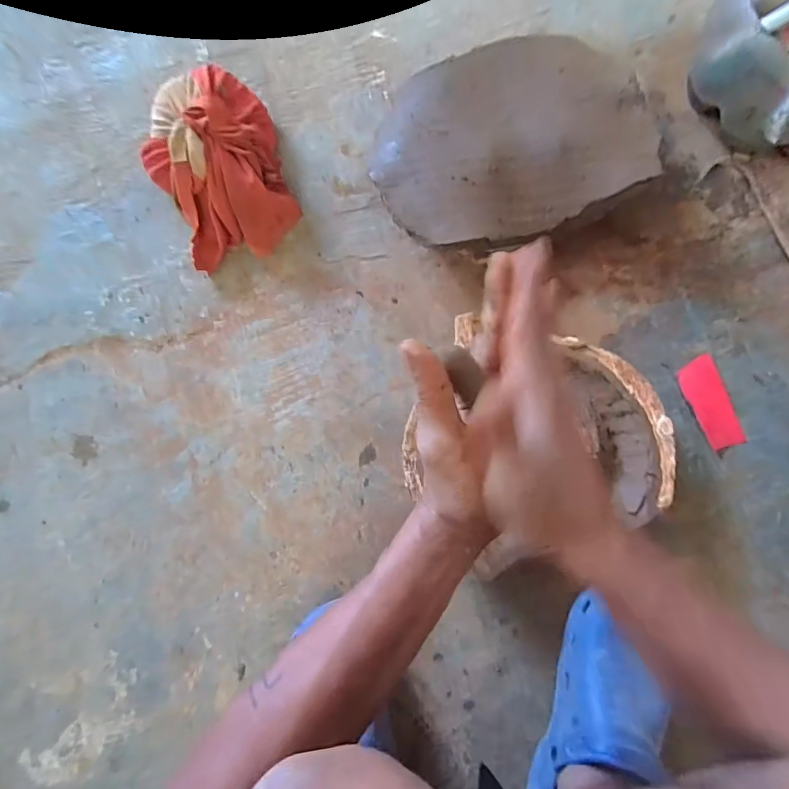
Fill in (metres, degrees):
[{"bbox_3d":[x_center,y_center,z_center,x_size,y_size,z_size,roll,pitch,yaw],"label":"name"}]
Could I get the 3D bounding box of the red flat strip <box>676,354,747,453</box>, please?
[{"bbox_3d":[0.388,0.010,0.538,0.045,0.010,0.110,-16,81,-1],"label":"red flat strip"}]

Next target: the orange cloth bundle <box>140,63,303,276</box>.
[{"bbox_3d":[-0.230,-0.296,0.562,0.170,0.093,0.231,-24,81,-2],"label":"orange cloth bundle"}]

